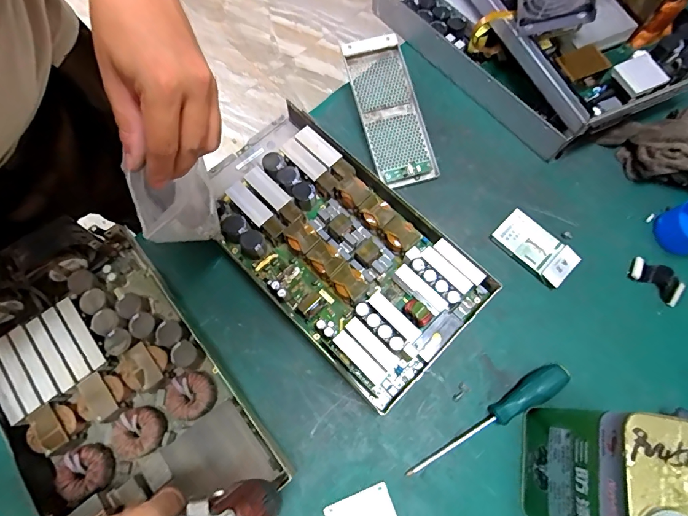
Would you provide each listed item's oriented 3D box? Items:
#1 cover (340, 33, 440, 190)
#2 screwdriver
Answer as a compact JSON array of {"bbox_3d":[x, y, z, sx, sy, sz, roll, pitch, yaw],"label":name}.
[{"bbox_3d":[0.064,-0.210,0.567,0.081,0.019,0.218,-16,84,-6],"label":"cover"},{"bbox_3d":[0.160,0.178,0.445,0.203,0.033,0.031,-27,72,-9],"label":"screwdriver"}]

